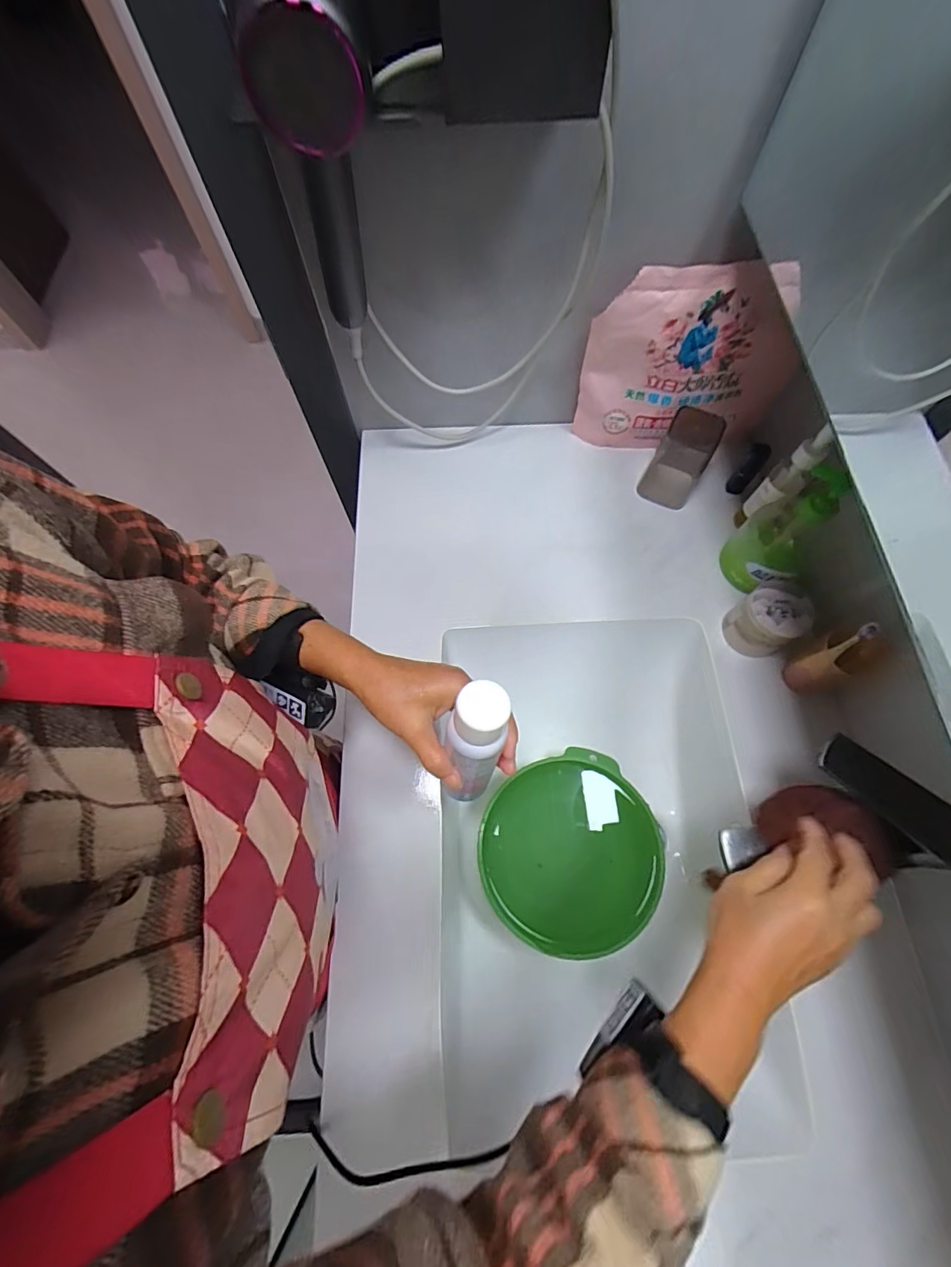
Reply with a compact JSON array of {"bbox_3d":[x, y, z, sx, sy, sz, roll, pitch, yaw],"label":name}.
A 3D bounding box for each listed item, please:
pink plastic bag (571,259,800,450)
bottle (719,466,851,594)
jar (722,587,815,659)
[{"bbox_3d":[0.244,-0.296,0.547,0.229,0.212,0.037,1,69,1],"label":"pink plastic bag"},{"bbox_3d":[0.323,-0.105,0.506,0.077,0.147,0.071,0,69,1],"label":"bottle"},{"bbox_3d":[0.315,-0.013,0.518,0.060,0.063,0.064,-19,70,-7],"label":"jar"}]

